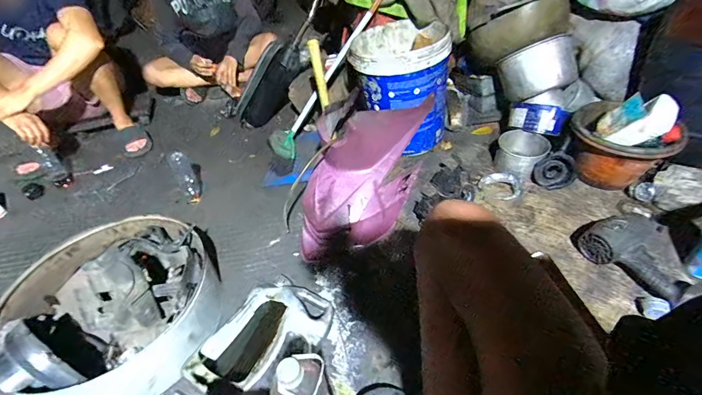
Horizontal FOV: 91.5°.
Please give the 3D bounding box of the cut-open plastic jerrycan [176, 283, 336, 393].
[{"bbox_3d":[-0.180,0.321,0.754,0.203,0.138,0.285,20,48,26],"label":"cut-open plastic jerrycan"}]

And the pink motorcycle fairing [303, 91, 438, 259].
[{"bbox_3d":[0.035,-0.092,0.993,0.279,0.299,0.503,12,45,18],"label":"pink motorcycle fairing"}]

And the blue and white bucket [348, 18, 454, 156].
[{"bbox_3d":[0.168,-0.374,1.173,0.315,0.342,0.298,-3,42,3],"label":"blue and white bucket"}]

